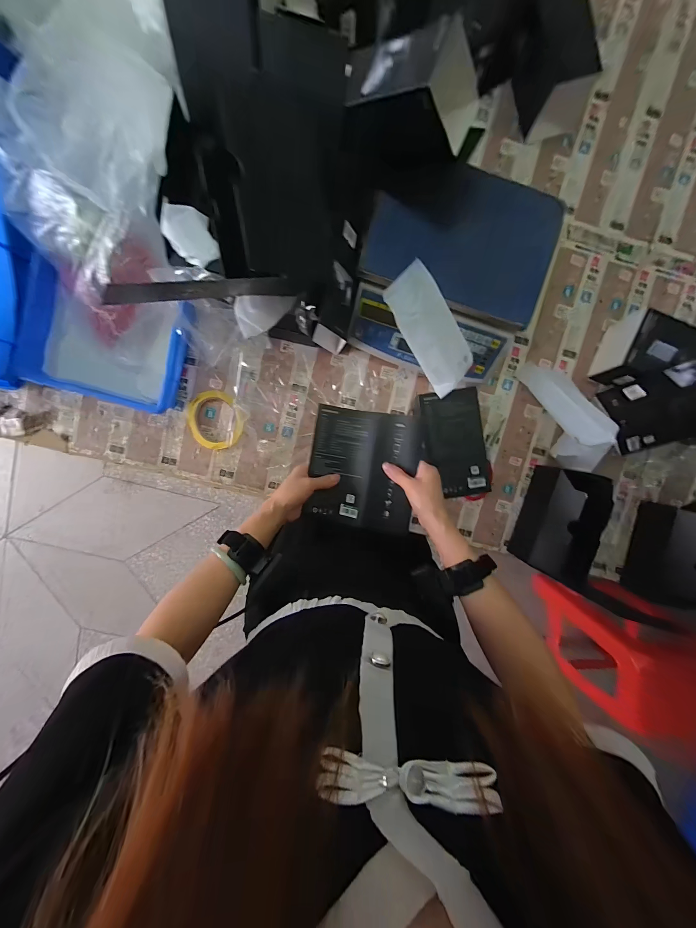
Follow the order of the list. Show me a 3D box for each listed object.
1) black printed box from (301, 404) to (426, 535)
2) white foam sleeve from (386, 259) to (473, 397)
[{"bbox_3d":[0.023,0.007,0.478,0.161,0.039,0.175,8,95,-2],"label":"black printed box"},{"bbox_3d":[0.125,-0.193,0.462,0.071,0.024,0.182,-38,120,2],"label":"white foam sleeve"}]

